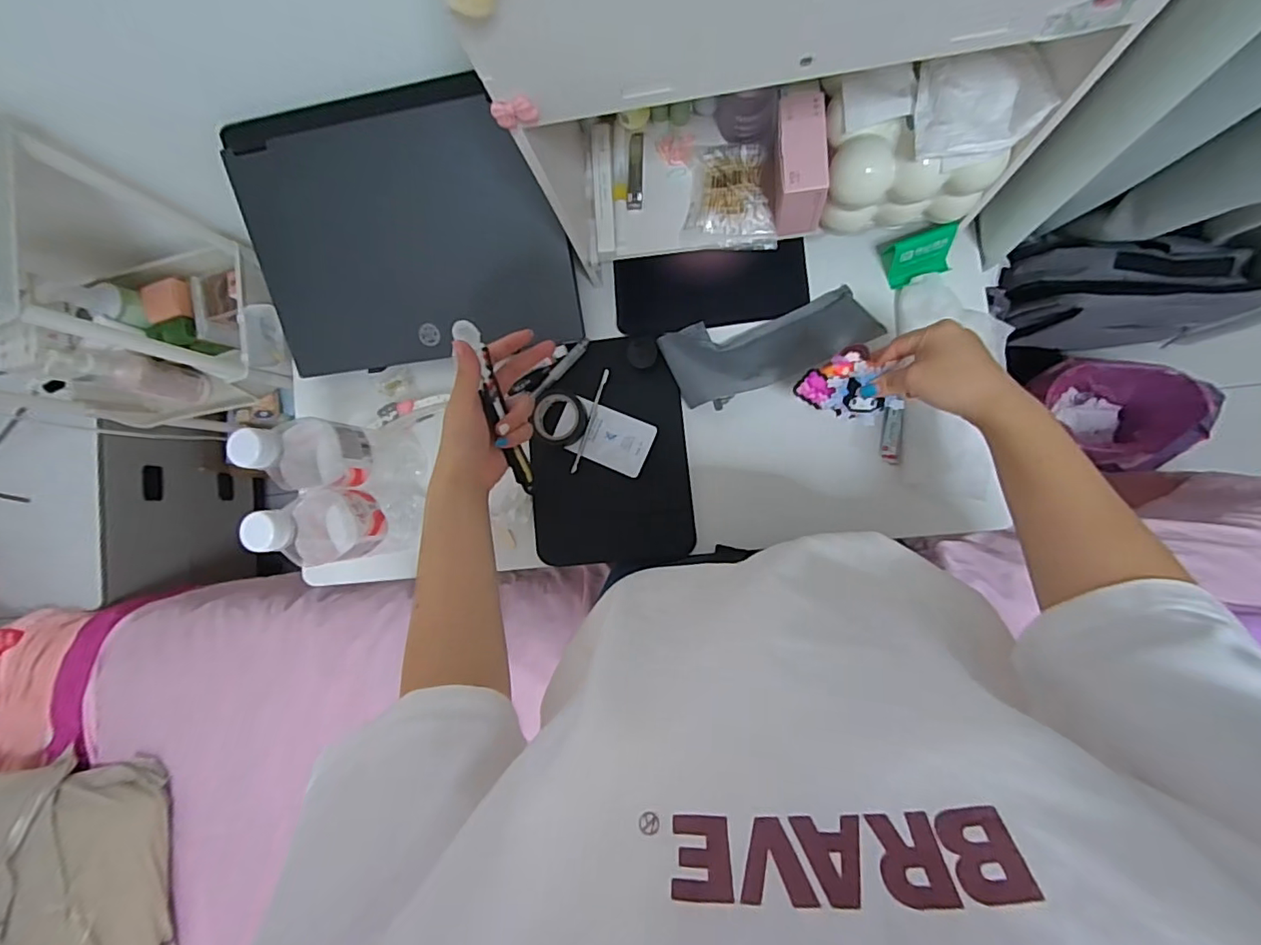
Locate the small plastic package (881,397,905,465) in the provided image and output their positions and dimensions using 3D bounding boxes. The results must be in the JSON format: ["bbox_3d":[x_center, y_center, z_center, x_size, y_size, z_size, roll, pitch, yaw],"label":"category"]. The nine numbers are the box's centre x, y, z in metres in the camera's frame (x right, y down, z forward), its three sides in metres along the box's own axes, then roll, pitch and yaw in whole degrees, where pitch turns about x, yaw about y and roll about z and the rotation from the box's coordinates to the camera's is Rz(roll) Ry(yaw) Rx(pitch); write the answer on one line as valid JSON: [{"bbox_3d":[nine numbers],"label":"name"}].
[{"bbox_3d":[0.267,-0.042,0.555,0.018,0.010,0.063,5,87,9],"label":"small plastic package"}]

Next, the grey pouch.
[{"bbox_3d":[0.143,-0.135,0.567,0.211,0.047,0.090,-16,84,8],"label":"grey pouch"}]

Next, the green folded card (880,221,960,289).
[{"bbox_3d":[0.291,-0.218,0.548,0.063,0.042,0.039,-21,84,7],"label":"green folded card"}]

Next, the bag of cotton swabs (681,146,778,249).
[{"bbox_3d":[0.099,-0.263,0.518,0.086,0.024,0.088,8,88,10],"label":"bag of cotton swabs"}]

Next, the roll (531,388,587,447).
[{"bbox_3d":[-0.079,-0.062,0.603,0.059,0.016,0.062,-1,87,9],"label":"roll"}]

